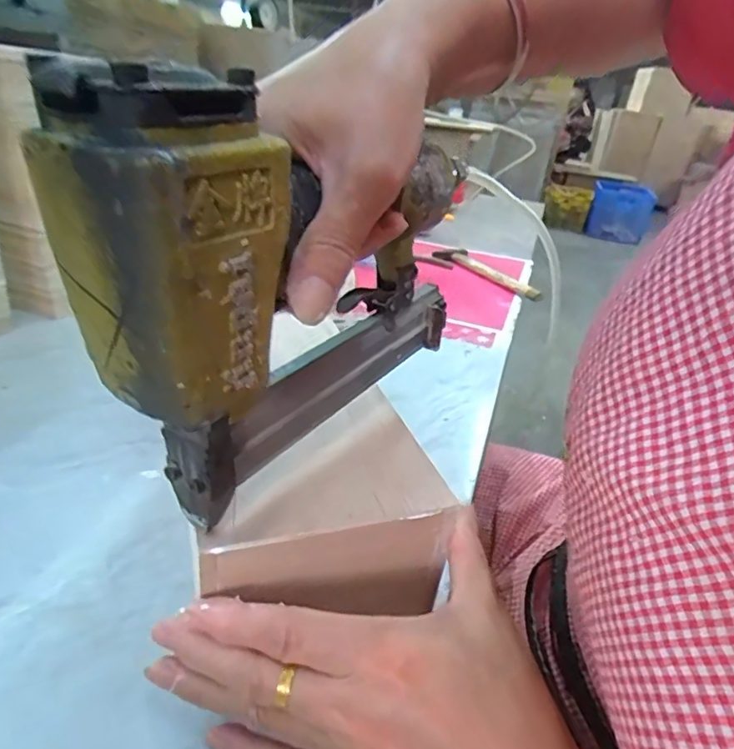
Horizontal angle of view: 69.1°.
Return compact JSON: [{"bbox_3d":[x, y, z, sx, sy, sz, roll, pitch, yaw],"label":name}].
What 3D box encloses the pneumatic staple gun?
[{"bbox_3d":[-0.019,-0.045,0.243,0.048,0.150,0.227,20,30,22],"label":"pneumatic staple gun"}]

